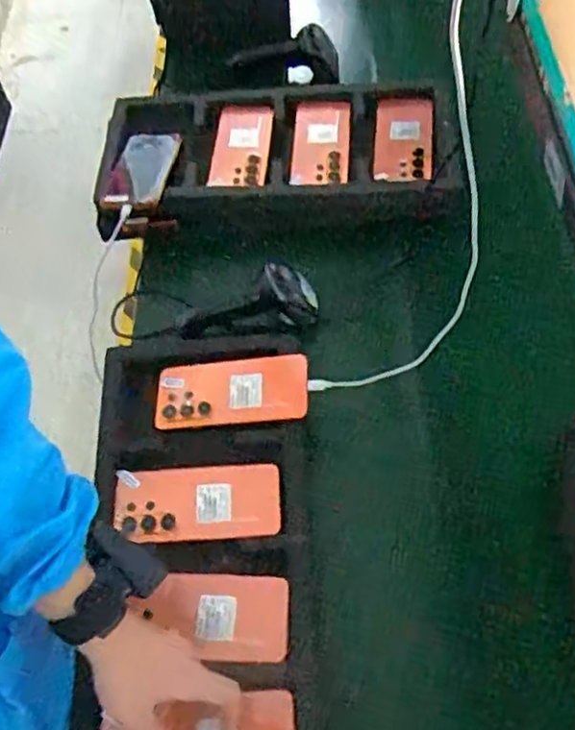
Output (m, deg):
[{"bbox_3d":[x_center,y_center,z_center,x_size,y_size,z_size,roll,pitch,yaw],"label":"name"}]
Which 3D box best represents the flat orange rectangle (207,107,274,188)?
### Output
[{"bbox_3d":[-0.065,-0.315,0.994,0.080,0.018,0.153,5,71,11],"label":"flat orange rectangle"}]

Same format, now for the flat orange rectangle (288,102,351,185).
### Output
[{"bbox_3d":[0.049,-0.322,1.003,0.081,0.019,0.178,2,59,4],"label":"flat orange rectangle"}]

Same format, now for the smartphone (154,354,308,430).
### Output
[{"bbox_3d":[-0.063,0.029,0.772,0.170,0.011,0.078,-5,63,10],"label":"smartphone"}]

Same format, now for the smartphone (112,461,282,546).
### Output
[{"bbox_3d":[-0.093,0.144,0.723,0.169,0.012,0.081,-4,59,0],"label":"smartphone"}]

